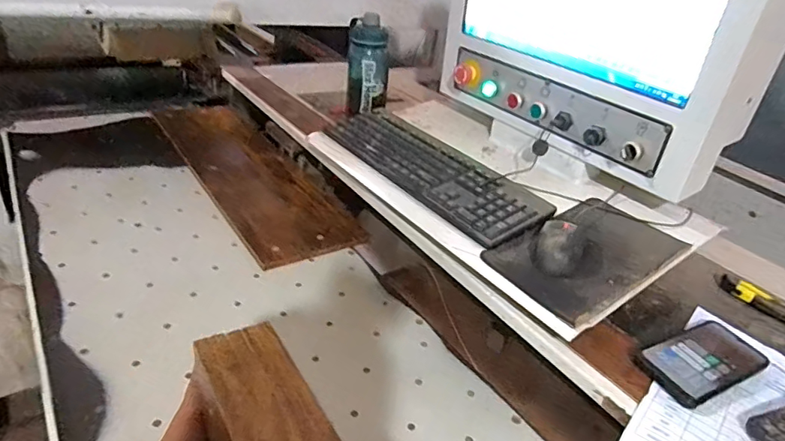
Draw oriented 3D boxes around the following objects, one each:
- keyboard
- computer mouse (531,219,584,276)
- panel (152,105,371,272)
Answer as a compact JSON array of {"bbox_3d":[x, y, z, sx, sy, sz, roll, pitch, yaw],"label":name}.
[{"bbox_3d":[0.049,-0.094,0.816,0.133,0.030,0.431,-15,38,-35],"label":"keyboard"},{"bbox_3d":[0.212,0.031,0.637,0.055,0.033,0.085,18,32,14],"label":"computer mouse"},{"bbox_3d":[-0.340,-0.128,1.122,0.205,0.024,0.750,-14,38,-33],"label":"panel"}]

